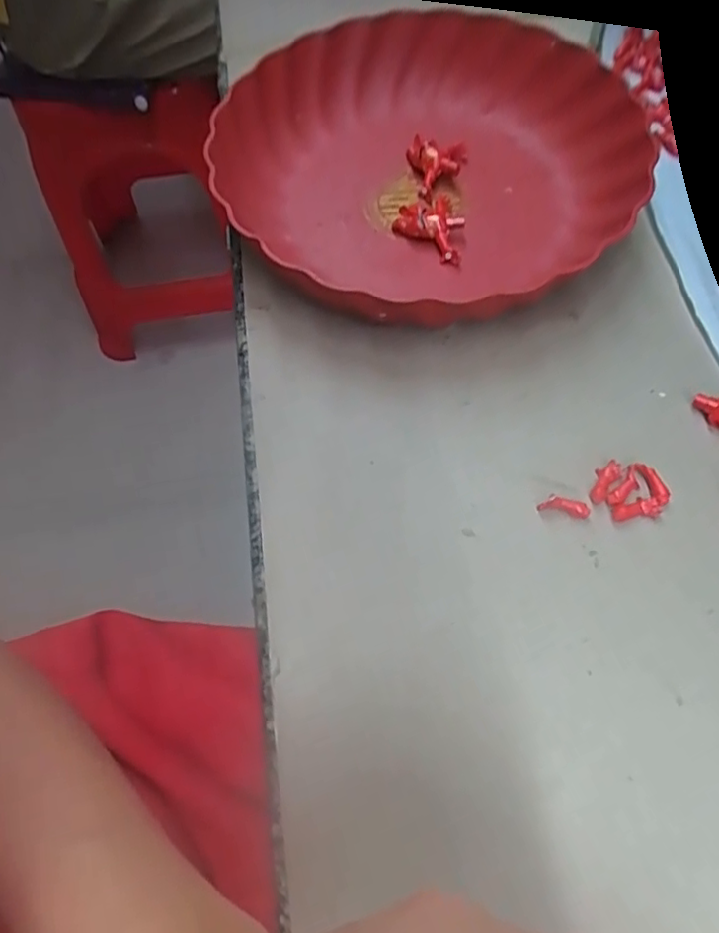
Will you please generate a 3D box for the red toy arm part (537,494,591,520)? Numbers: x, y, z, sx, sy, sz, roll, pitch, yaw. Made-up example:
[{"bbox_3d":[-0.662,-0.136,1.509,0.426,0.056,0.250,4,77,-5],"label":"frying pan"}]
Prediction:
[{"bbox_3d":[0.097,0.019,0.295,0.023,0.008,0.007,12,66,8],"label":"red toy arm part"}]

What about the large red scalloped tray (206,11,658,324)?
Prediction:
[{"bbox_3d":[0.036,-0.175,0.371,0.233,0.047,0.231,-37,69,-14],"label":"large red scalloped tray"}]

